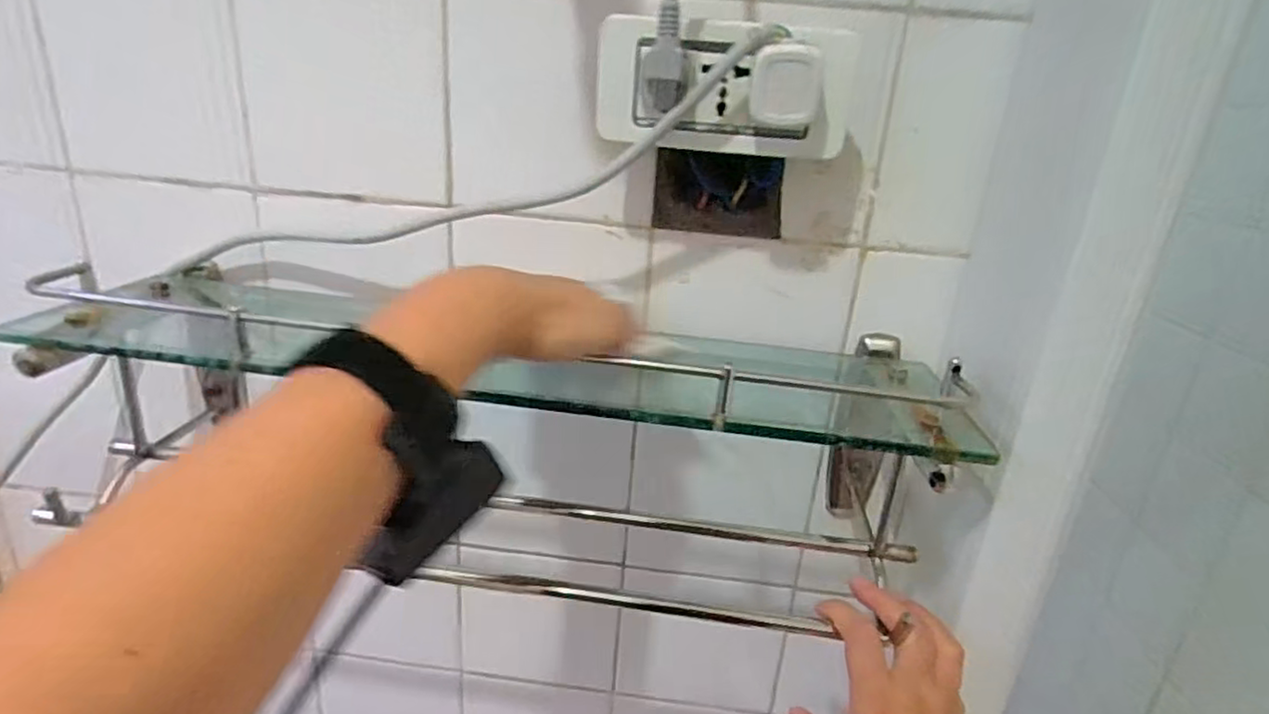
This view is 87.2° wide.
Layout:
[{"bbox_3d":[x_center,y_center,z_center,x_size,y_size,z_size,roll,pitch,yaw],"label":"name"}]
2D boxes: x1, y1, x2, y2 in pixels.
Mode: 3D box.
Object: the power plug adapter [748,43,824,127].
[{"bbox_3d":[0.088,-0.157,0.386,0.040,0.042,0.026,10,22,10],"label":"power plug adapter"}]

